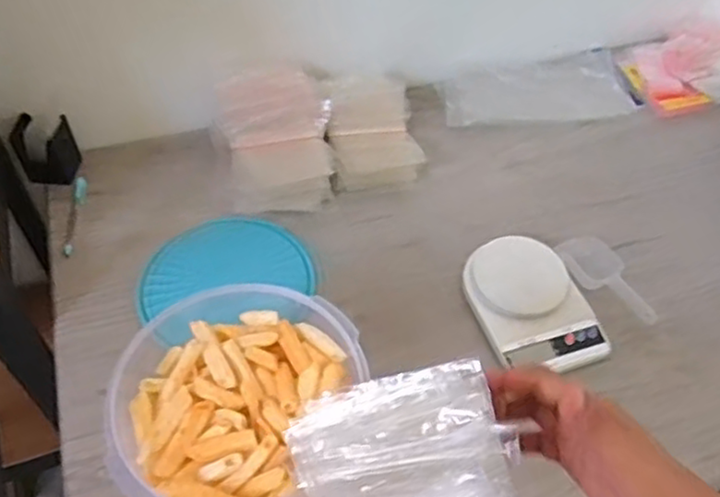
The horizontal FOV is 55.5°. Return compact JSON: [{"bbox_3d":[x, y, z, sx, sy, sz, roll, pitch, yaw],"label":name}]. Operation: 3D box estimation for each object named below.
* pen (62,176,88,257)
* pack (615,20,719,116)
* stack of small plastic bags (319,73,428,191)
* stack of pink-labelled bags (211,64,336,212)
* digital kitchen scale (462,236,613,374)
[{"bbox_3d":[-0.376,-0.046,0.904,0.013,0.010,0.134,-3,52,-5],"label":"pen"},{"bbox_3d":[0.514,-0.291,1.088,0.183,0.062,0.163,-25,57,-20],"label":"pack"},{"bbox_3d":[0.018,-0.166,0.954,0.128,0.061,0.173,-7,53,-8],"label":"stack of small plastic bags"},{"bbox_3d":[-0.112,-0.149,0.914,0.149,0.093,0.179,-7,53,-8],"label":"stack of pink-labelled bags"},{"bbox_3d":[0.204,0.065,0.814,0.136,0.038,0.176,-15,54,-14],"label":"digital kitchen scale"}]

